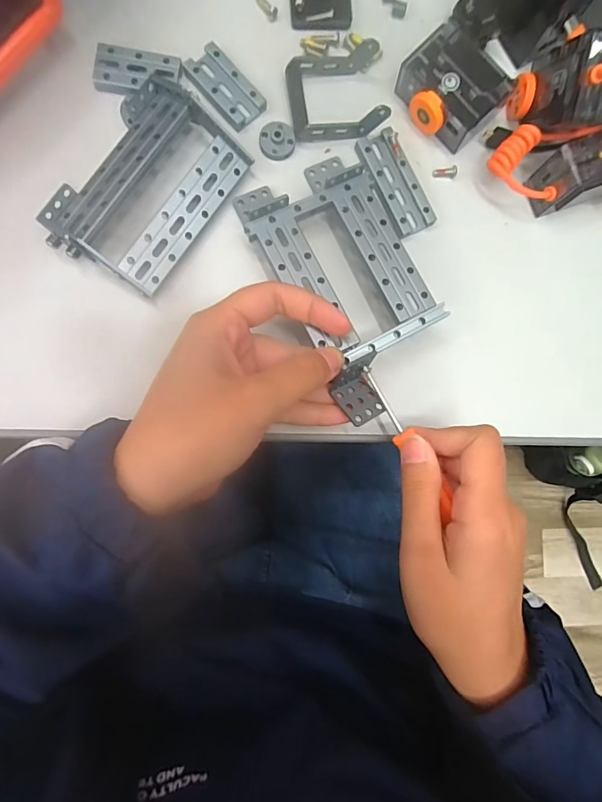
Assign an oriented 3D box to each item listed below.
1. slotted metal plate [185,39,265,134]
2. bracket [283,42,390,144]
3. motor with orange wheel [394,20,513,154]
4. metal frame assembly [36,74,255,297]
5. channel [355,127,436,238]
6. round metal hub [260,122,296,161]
[{"bbox_3d":[-0.046,-0.188,0.264,0.027,0.013,0.048,-40,90,-6],"label":"slotted metal plate"},{"bbox_3d":[0.021,-0.185,0.262,0.055,0.018,0.048,-8,87,-5],"label":"bracket"},{"bbox_3d":[0.089,-0.187,0.263,0.048,0.025,0.054,-42,90,-6],"label":"motor with orange wheel"},{"bbox_3d":[-0.085,-0.119,0.245,0.068,0.037,0.107,34,84,-2],"label":"metal frame assembly"},{"bbox_3d":[0.057,-0.133,0.267,0.026,0.010,0.063,-27,89,-6],"label":"channel"},{"bbox_3d":[-0.014,-0.157,0.263,0.021,0.005,0.021,0,86,-5],"label":"round metal hub"}]

